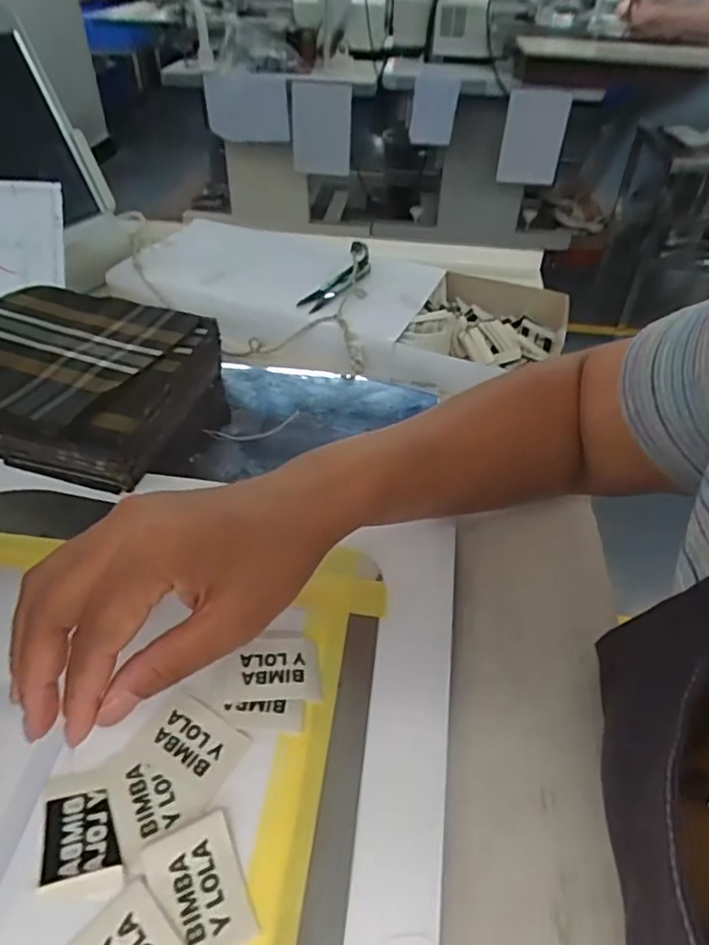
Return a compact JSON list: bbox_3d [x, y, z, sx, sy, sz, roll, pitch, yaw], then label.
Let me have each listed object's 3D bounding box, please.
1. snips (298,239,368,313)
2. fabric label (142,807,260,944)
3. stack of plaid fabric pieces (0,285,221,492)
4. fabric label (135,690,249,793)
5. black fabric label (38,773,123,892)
[{"bbox_3d":[-0.015,-0.185,0.589,0.028,0.032,0.111,22,46,21],"label":"snips"},{"bbox_3d":[-0.062,0.166,0.246,0.035,0.004,0.048,-17,46,-19],"label":"fabric label"},{"bbox_3d":[-0.209,-0.076,0.455,0.197,0.048,0.157,13,44,12],"label":"stack of plaid fabric pieces"},{"bbox_3d":[-0.076,0.126,0.288,0.045,0.004,0.031,23,47,21],"label":"fabric label"},{"bbox_3d":[-0.116,0.152,0.260,0.032,0.006,0.049,-10,43,-12],"label":"black fabric label"}]

